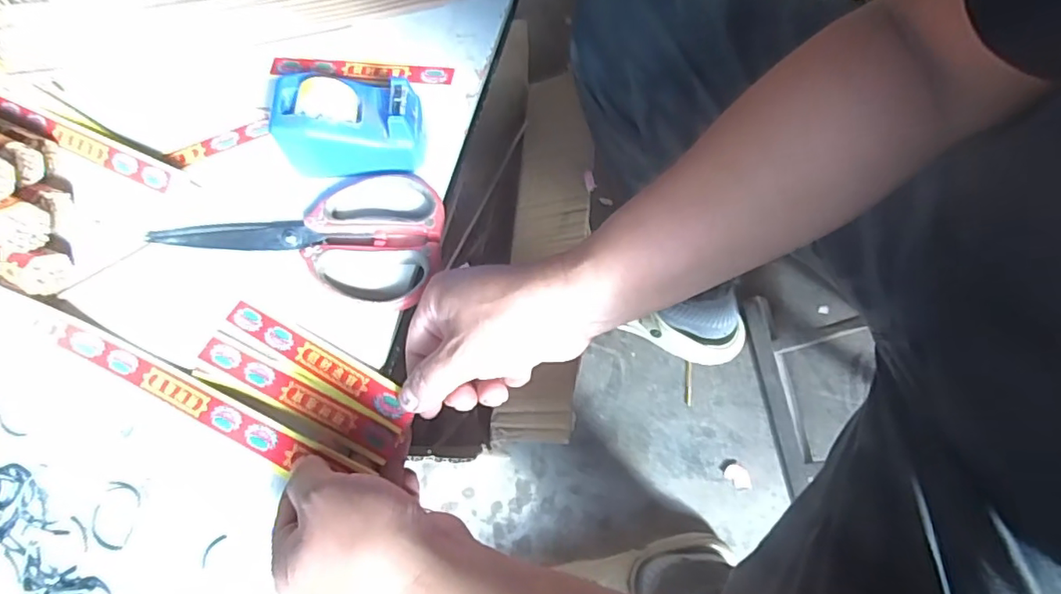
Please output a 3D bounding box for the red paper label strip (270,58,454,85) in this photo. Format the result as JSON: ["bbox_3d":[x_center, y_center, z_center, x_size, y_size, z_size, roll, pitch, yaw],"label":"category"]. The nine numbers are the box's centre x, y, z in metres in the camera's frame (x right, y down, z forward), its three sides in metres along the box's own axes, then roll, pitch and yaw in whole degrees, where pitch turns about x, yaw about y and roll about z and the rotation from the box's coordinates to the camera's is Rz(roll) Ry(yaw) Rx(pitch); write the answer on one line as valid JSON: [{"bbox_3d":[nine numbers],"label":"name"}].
[{"bbox_3d":[-0.137,-0.183,0.458,0.148,0.004,0.015,5,70,3],"label":"red paper label strip"}]

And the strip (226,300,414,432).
[{"bbox_3d":[-0.139,0.043,0.375,0.146,0.004,0.018,28,73,12],"label":"strip"}]

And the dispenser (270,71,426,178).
[{"bbox_3d":[-0.126,-0.125,0.408,0.099,0.053,0.061,-7,70,-2],"label":"dispenser"}]

